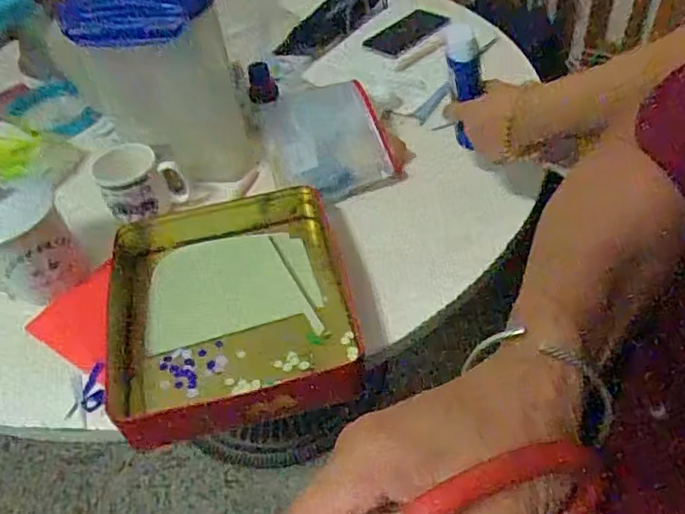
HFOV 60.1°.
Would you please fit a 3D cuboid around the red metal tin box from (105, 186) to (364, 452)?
[{"bbox_3d":[-0.125,0.059,0.655,0.276,0.058,0.293,-15,47,-7],"label":"red metal tin box"}]

